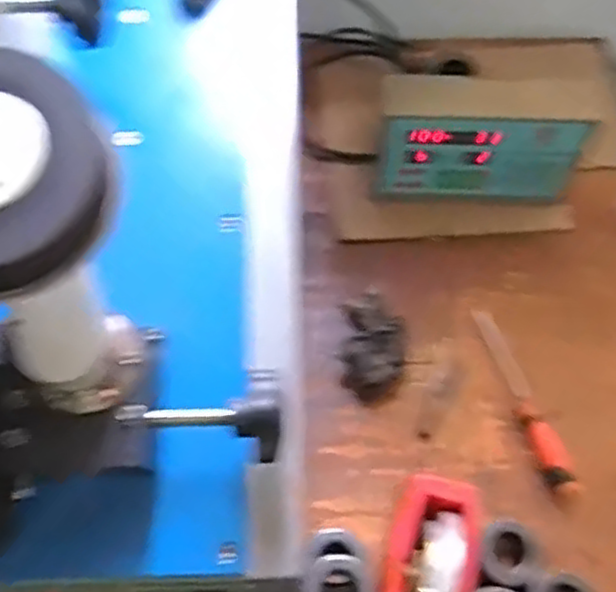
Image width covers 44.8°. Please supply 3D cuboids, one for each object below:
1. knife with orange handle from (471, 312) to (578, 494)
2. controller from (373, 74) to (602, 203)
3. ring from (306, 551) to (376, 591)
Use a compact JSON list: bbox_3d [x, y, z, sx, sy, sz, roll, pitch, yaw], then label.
[{"bbox_3d":[0.223,0.103,0.771,0.030,0.028,0.209,-13,65,-7],"label":"knife with orange handle"},{"bbox_3d":[0.197,-0.178,0.845,0.231,0.175,0.064,3,64,0],"label":"controller"},{"bbox_3d":[0.028,0.258,0.656,0.059,0.014,0.062,4,61,-7],"label":"ring"}]

